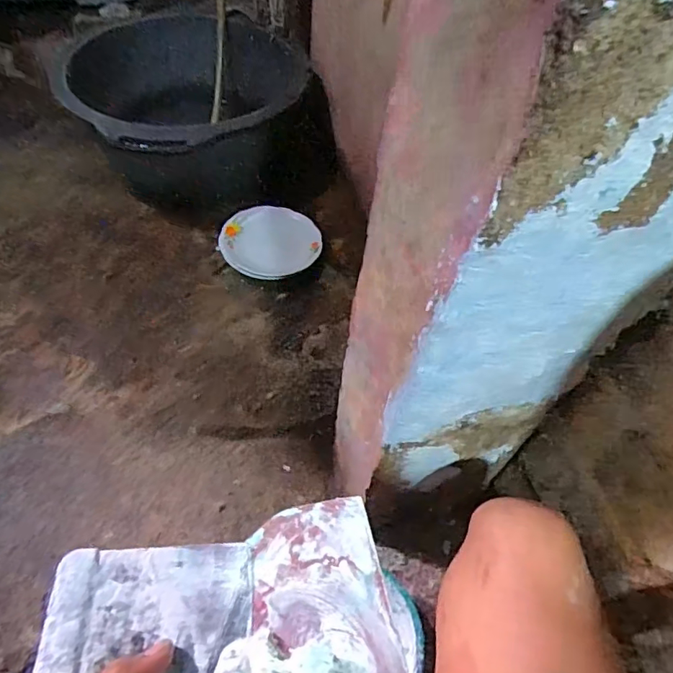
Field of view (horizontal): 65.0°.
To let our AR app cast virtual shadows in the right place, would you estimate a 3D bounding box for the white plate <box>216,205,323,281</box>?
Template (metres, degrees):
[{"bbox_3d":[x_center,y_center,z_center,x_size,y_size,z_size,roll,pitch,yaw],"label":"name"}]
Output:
[{"bbox_3d":[-0.143,-0.201,1.136,0.210,0.019,0.184,24,64,3],"label":"white plate"}]

